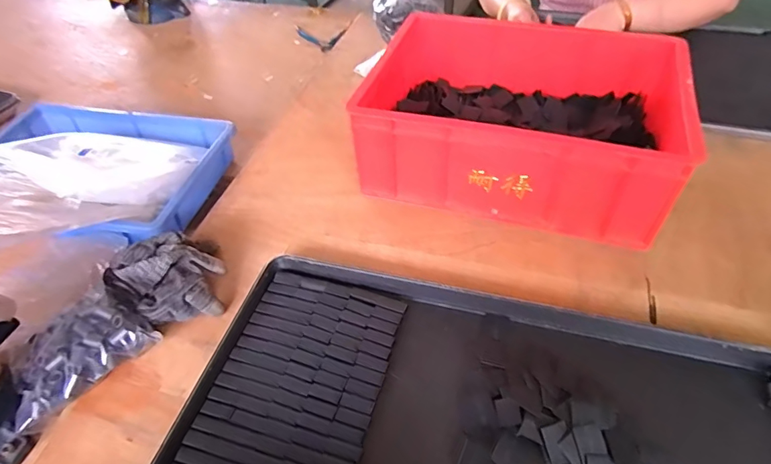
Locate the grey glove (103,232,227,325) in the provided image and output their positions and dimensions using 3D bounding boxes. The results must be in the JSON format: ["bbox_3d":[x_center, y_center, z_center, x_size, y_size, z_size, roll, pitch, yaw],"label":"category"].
[{"bbox_3d":[-0.250,0.058,0.558,0.117,0.063,0.105,28,53,28],"label":"grey glove"}]

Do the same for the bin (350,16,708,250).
[{"bbox_3d":[0.190,-0.160,0.685,0.388,0.155,0.285,12,47,15],"label":"bin"}]

